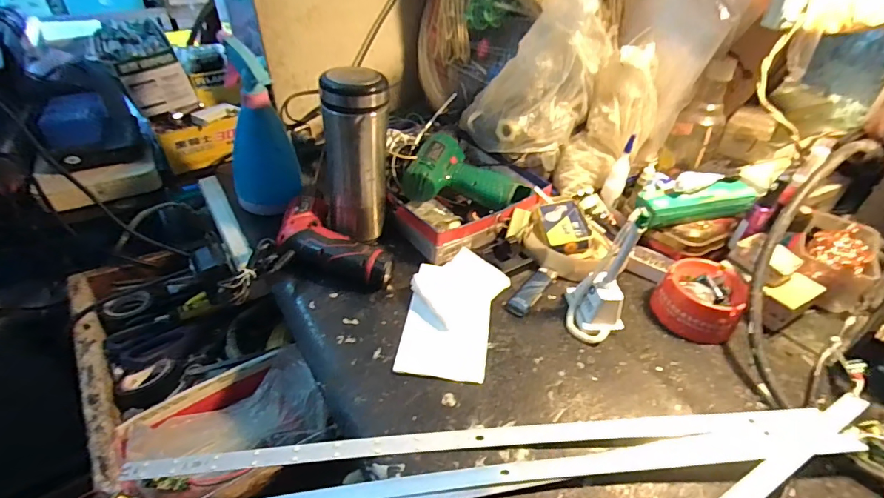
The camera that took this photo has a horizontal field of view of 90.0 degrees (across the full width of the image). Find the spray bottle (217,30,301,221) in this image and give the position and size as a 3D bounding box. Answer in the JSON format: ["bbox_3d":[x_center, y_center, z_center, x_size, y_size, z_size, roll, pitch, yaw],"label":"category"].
[{"bbox_3d":[-0.228,-0.139,0.541,0.083,0.190,0.084,-11,44,-16],"label":"spray bottle"}]

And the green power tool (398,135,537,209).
[{"bbox_3d":[0.035,-0.104,0.587,0.162,0.047,0.125,6,42,3],"label":"green power tool"}]

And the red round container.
[{"bbox_3d":[0.282,0.054,0.485,0.079,0.044,0.086,2,42,-1],"label":"red round container"}]

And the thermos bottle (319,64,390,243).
[{"bbox_3d":[-0.098,-0.103,0.512,0.075,0.188,0.058,2,42,-1],"label":"thermos bottle"}]

